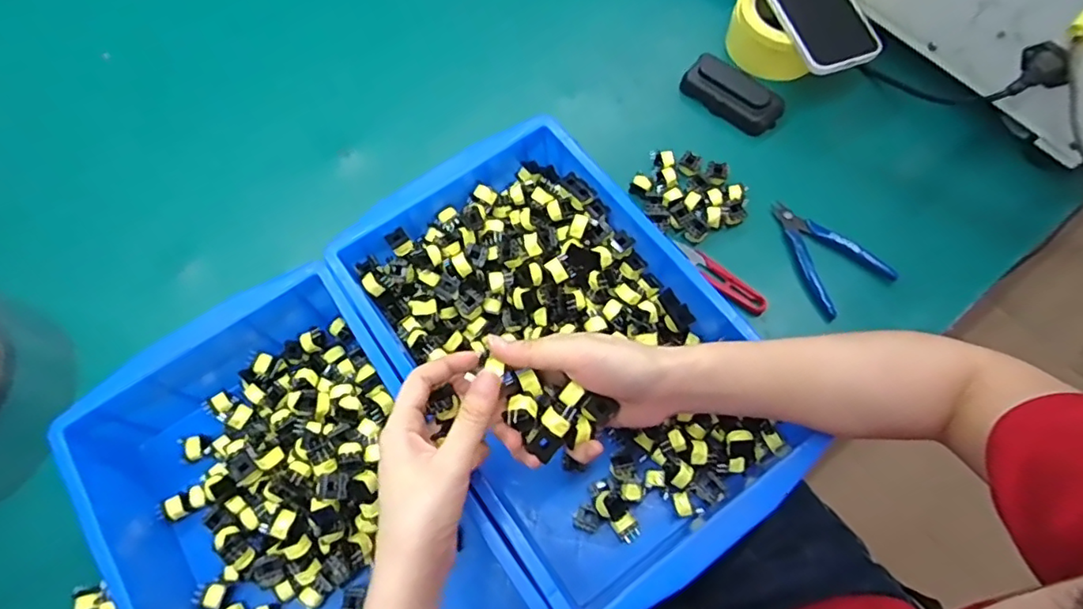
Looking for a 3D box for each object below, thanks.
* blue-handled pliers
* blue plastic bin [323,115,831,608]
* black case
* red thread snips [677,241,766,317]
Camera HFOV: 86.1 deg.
[{"bbox_3d":[0.269,-0.054,0.556,0.078,0.010,0.118,-29,70,-9],"label":"blue-handled pliers"},{"bbox_3d":[0.016,0.038,0.487,0.234,0.091,0.378,-34,71,-11],"label":"blue plastic bin"},{"bbox_3d":[0.205,-0.224,0.621,0.106,0.027,0.050,41,75,16],"label":"black case"},{"bbox_3d":[0.171,-0.026,0.555,0.100,0.009,0.024,38,74,15],"label":"red thread snips"}]

